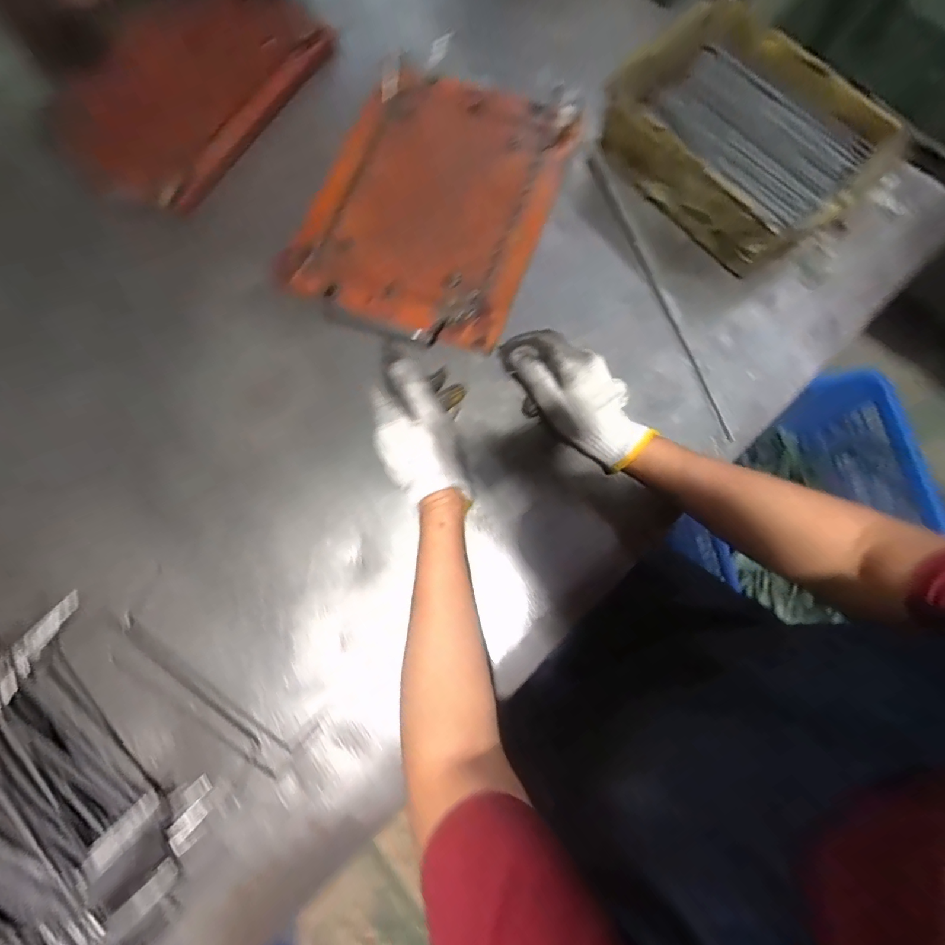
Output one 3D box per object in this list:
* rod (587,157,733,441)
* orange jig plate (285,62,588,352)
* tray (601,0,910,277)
[{"bbox_3d":[0.192,-0.190,0.488,0.009,0.006,0.336,-21,80,-3],"label":"rod"},{"bbox_3d":[-0.040,-0.289,0.499,0.227,0.022,0.283,21,81,4],"label":"orange jig plate"},{"bbox_3d":[0.274,-0.336,0.478,0.177,0.078,0.228,-36,81,-5],"label":"tray"}]

